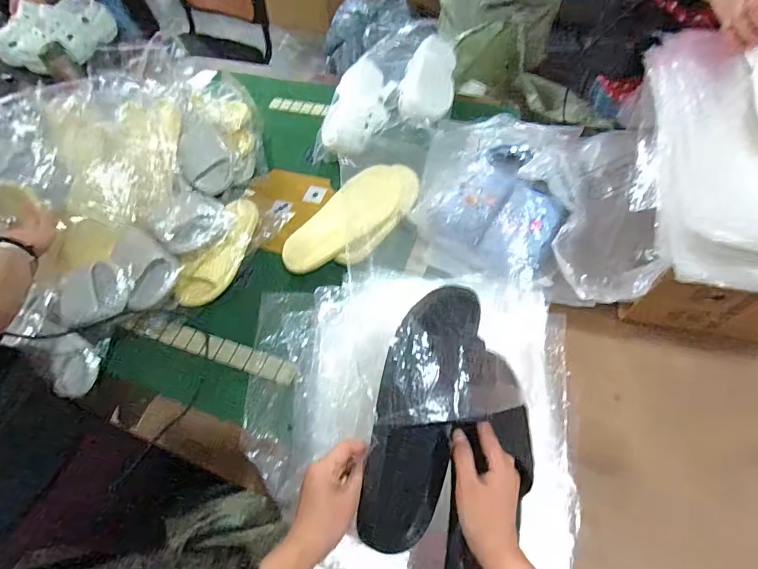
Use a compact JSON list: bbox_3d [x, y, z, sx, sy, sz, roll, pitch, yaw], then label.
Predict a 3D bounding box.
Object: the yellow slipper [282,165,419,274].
[{"bbox_3d":[-0.052,-0.114,0.827,0.282,0.050,0.129,-44,105,9],"label":"yellow slipper"}]

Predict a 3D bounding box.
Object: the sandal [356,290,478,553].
[{"bbox_3d":[0.044,0.145,0.457,0.077,0.069,0.280,14,94,13],"label":"sandal"}]

